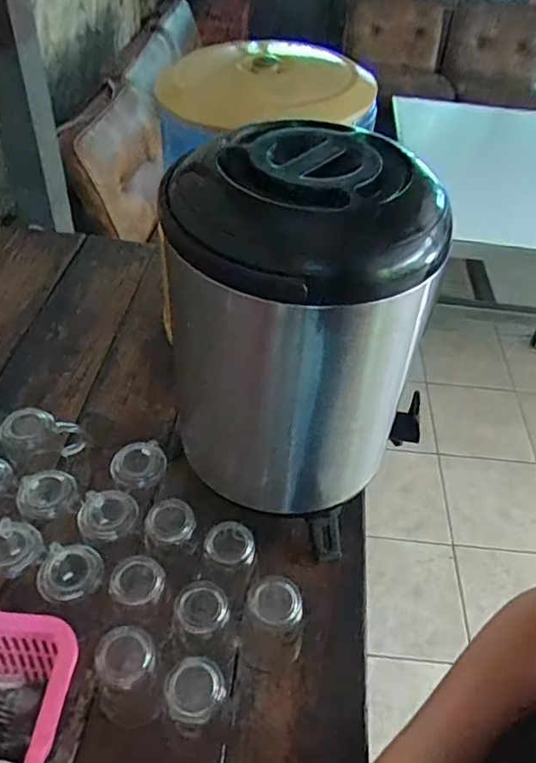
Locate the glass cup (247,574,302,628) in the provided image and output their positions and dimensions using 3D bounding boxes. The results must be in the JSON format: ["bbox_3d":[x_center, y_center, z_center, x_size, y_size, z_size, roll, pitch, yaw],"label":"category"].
[{"bbox_3d":[0.004,0.237,0.594,0.051,0.089,0.043,8,45,3],"label":"glass cup"}]

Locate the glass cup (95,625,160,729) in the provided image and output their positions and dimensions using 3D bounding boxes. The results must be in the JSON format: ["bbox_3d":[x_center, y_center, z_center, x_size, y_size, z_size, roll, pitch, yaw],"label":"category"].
[{"bbox_3d":[-0.131,0.274,0.541,0.052,0.112,0.057,2,45,-2],"label":"glass cup"}]

